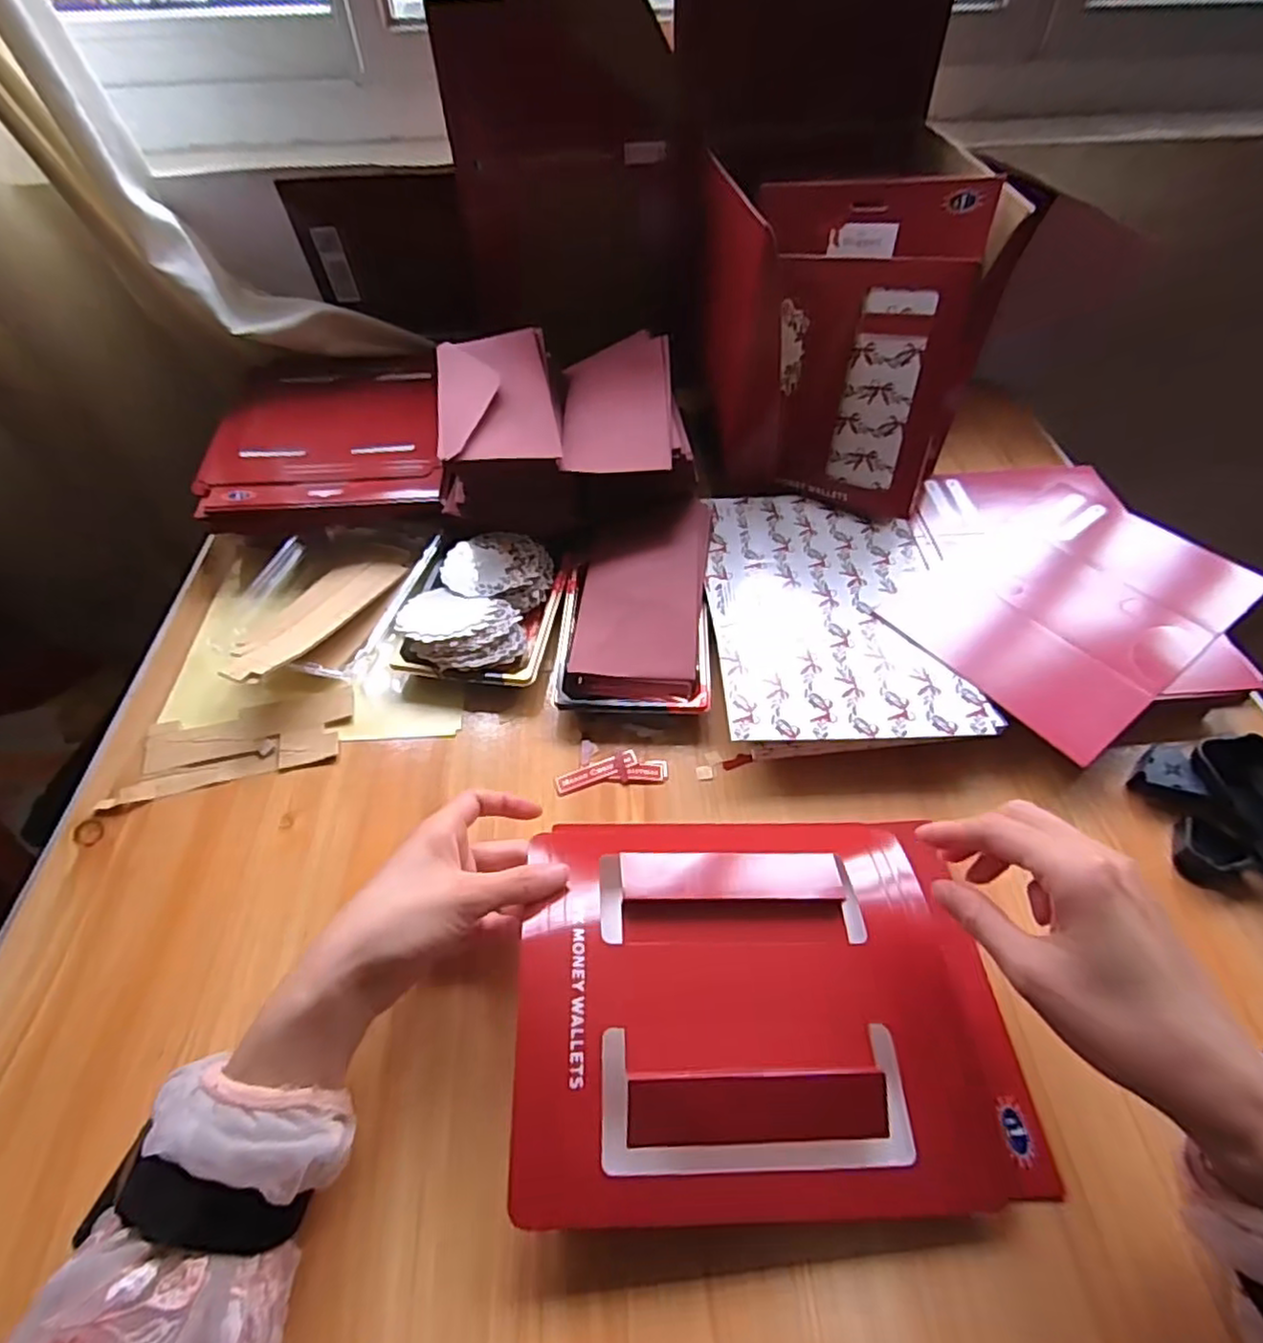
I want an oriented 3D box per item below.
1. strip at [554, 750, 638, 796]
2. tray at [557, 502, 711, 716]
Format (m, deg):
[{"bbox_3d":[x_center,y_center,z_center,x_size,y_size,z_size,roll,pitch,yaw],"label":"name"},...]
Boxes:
[{"bbox_3d":[-0.025,0.069,0.474,0.059,0.005,0.015,-20,53,-14],"label":"strip"},{"bbox_3d":[0.004,-0.056,0.547,0.115,0.036,0.202,1,51,3],"label":"tray"}]

